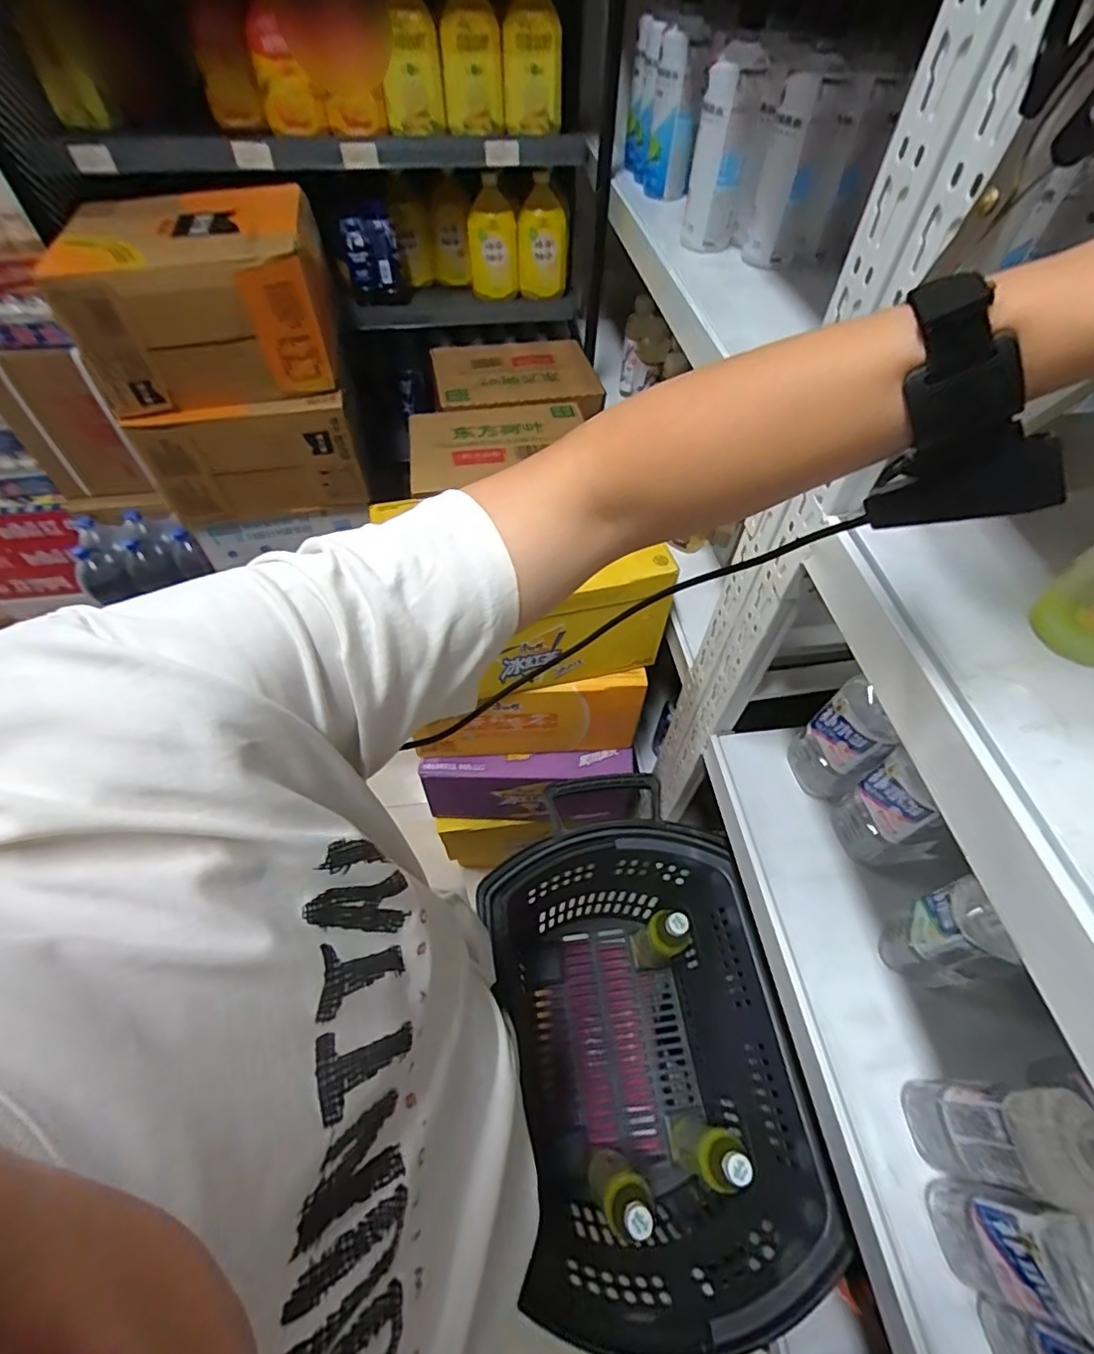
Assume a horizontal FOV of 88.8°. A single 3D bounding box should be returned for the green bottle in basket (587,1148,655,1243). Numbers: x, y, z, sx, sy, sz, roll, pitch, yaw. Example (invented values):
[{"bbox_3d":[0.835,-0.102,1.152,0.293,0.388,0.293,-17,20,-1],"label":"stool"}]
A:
[{"bbox_3d":[0.098,0.684,0.738,0.063,0.219,0.076,-30,61,-20],"label":"green bottle in basket"}]

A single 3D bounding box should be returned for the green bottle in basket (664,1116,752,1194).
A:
[{"bbox_3d":[0.216,0.651,0.766,0.063,0.216,0.058,0,55,-1],"label":"green bottle in basket"}]

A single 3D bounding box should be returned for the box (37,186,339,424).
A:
[{"bbox_3d":[-0.549,-0.604,0.889,0.379,0.184,0.329,-13,56,-10],"label":"box"}]

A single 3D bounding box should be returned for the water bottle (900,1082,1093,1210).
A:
[{"bbox_3d":[0.356,0.357,0.436,0.057,0.187,0.071,5,55,2],"label":"water bottle"}]

